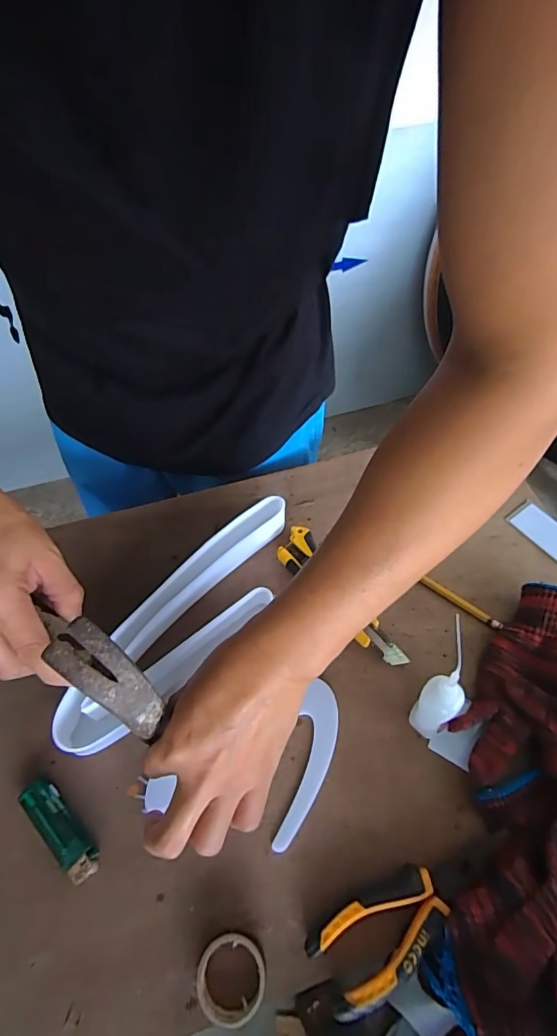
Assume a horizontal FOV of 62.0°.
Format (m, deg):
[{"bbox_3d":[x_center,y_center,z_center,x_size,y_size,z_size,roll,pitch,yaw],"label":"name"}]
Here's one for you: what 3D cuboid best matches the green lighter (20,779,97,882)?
[{"bbox_3d":[-0.168,0.237,0.355,0.083,0.012,0.024,39,65,21],"label":"green lighter"}]

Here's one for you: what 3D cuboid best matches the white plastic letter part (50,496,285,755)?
[{"bbox_3d":[-0.081,0.087,0.425,0.277,0.038,0.095,-39,66,-22],"label":"white plastic letter part"}]

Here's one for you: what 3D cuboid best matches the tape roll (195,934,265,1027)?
[{"bbox_3d":[-0.031,0.301,0.306,0.043,0.021,0.044,0,58,-1],"label":"tape roll"}]

